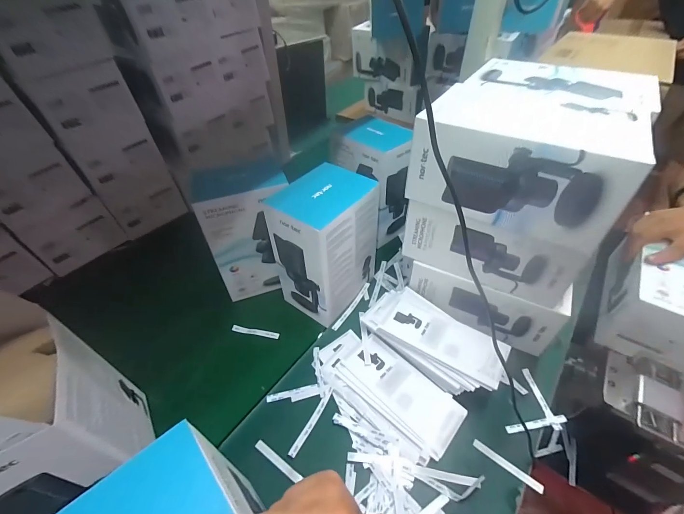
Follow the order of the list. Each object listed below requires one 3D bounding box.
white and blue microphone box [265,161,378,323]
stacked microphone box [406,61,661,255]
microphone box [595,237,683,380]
[{"bbox_3d":[-0.026,-0.019,0.567,0.110,0.225,0.150,29,53,28],"label":"white and blue microphone box"},{"bbox_3d":[0.257,-0.166,0.447,0.225,0.112,0.270,23,50,23],"label":"stacked microphone box"},{"bbox_3d":[0.528,0.065,0.508,0.153,0.115,0.218,22,50,22],"label":"microphone box"}]

